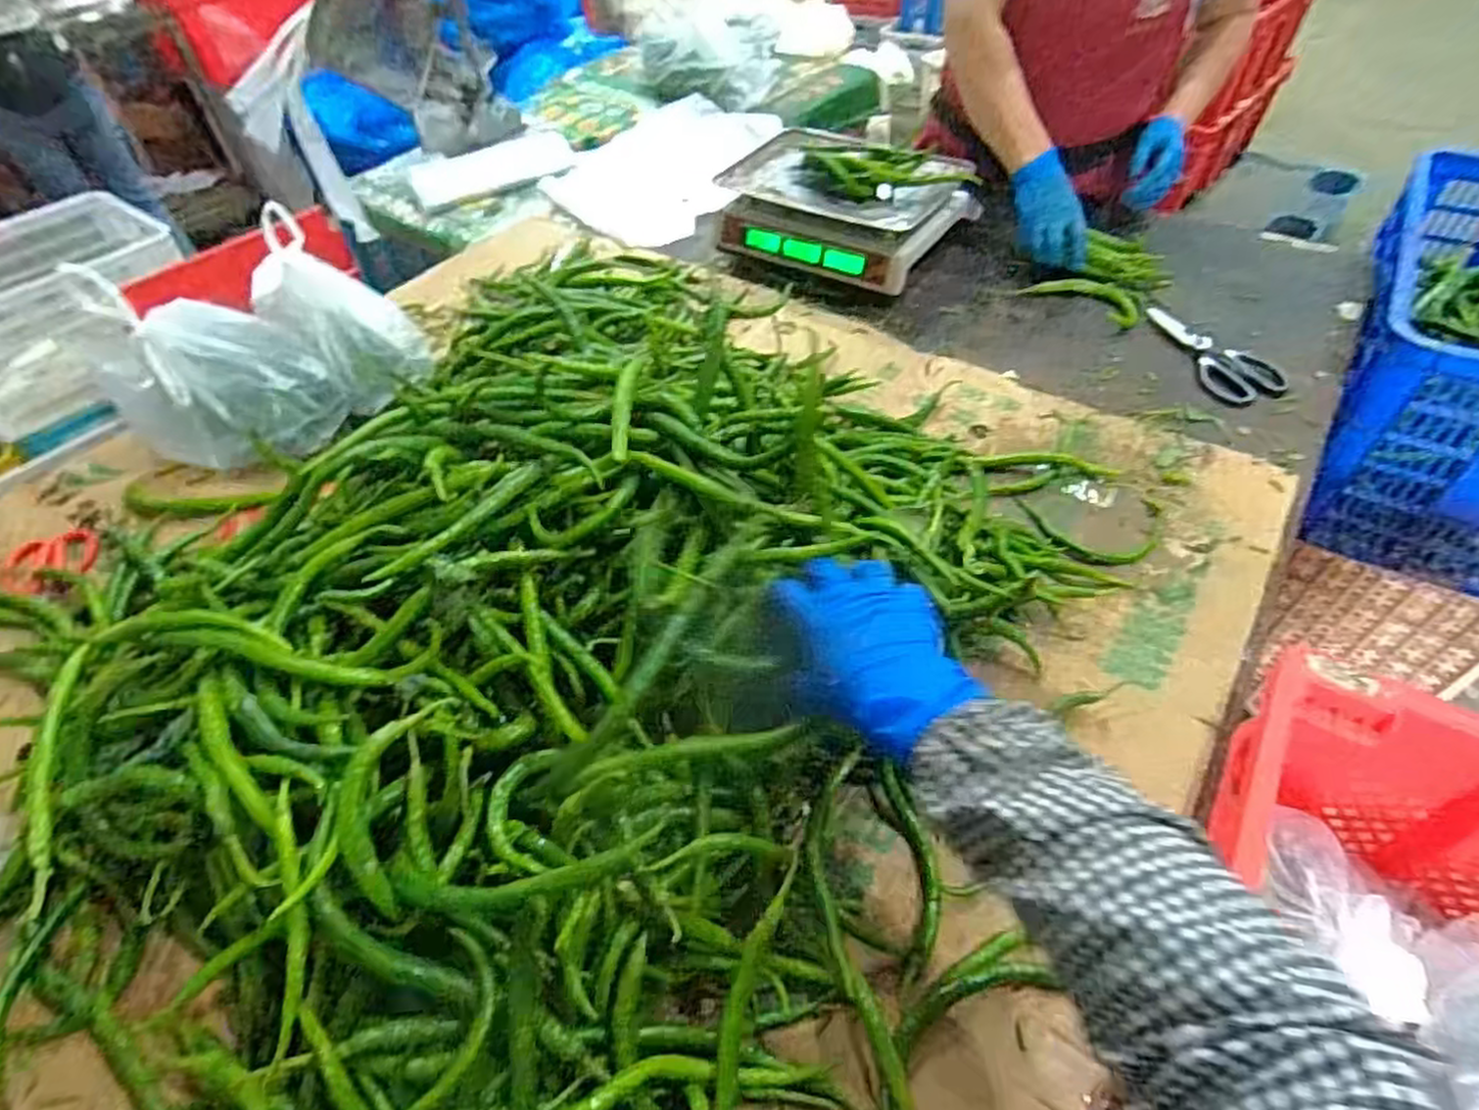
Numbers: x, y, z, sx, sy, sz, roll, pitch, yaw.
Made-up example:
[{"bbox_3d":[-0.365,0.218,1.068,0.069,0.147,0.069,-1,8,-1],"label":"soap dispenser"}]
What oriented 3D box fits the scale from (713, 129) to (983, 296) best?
[{"bbox_3d":[0.160,-0.541,1.140,0.334,0.119,0.297,24,55,23],"label":"scale"}]

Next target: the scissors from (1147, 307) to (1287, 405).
[{"bbox_3d":[0.597,-0.265,0.930,0.090,0.014,0.213,-10,49,-5],"label":"scissors"}]

